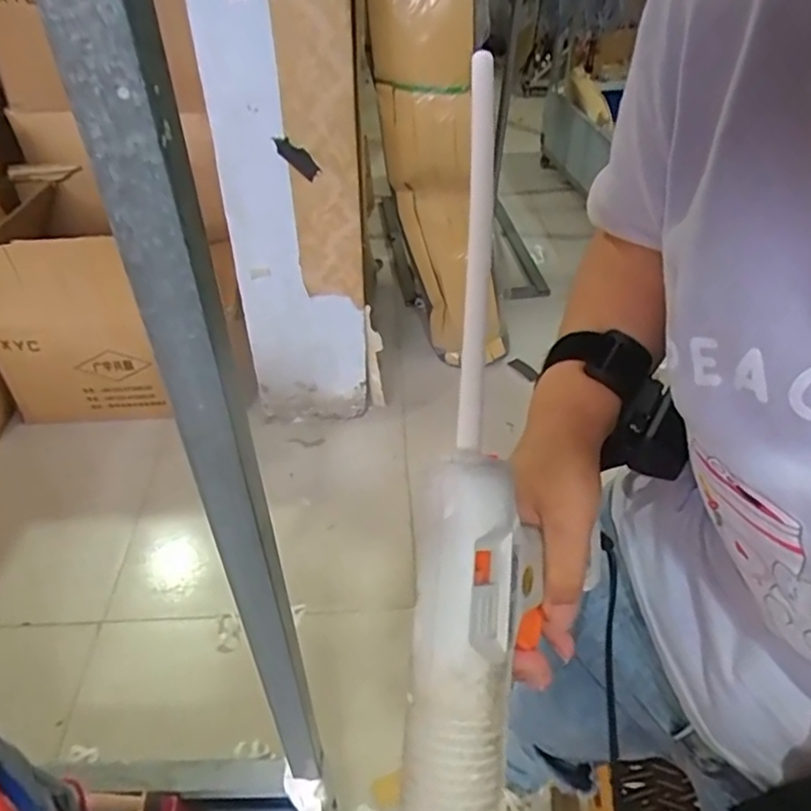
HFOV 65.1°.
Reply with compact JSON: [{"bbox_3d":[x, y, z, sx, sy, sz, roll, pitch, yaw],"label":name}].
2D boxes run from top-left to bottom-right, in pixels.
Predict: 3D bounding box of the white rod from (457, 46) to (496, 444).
[{"bbox_3d":[0.034,-0.079,0.303,0.013,0.011,0.200,4,77,0],"label":"white rod"}]

